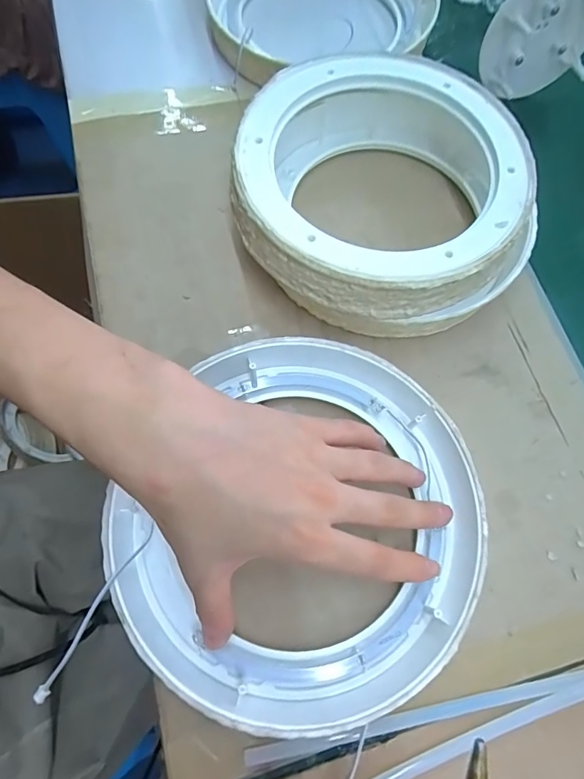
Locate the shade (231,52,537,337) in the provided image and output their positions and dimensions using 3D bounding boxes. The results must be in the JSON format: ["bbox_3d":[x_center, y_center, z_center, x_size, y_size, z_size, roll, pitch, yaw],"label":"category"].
[{"bbox_3d":[0.063,-0.146,0.338,0.202,0.070,0.211,-3,70,-4],"label":"shade"}]

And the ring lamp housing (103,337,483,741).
[{"bbox_3d":[0.002,0.074,0.273,0.209,0.032,0.211,0,70,-3],"label":"ring lamp housing"}]

